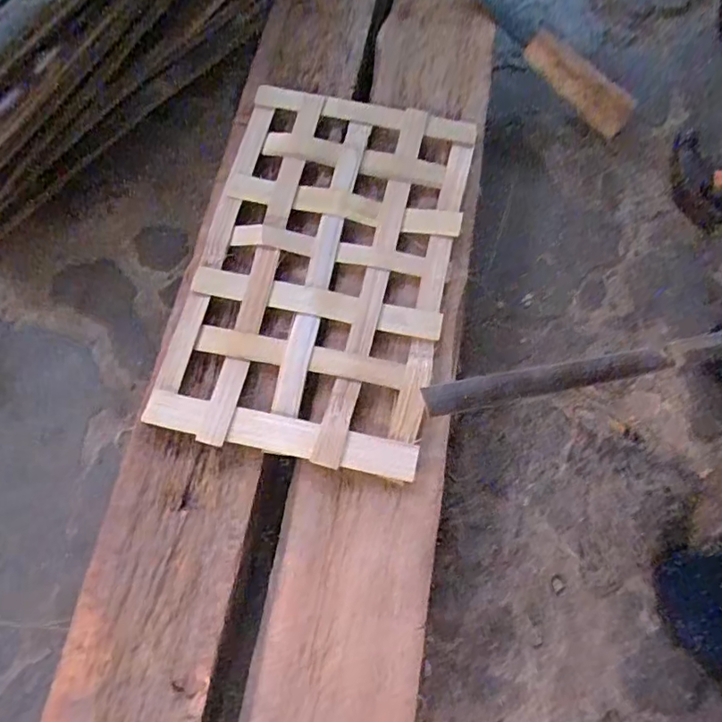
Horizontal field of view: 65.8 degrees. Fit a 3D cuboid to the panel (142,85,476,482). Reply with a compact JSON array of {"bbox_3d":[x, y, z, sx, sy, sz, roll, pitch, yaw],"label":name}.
[{"bbox_3d":[-0.032,-0.090,0.500,0.219,0.015,0.353,12,73,4],"label":"panel"}]

